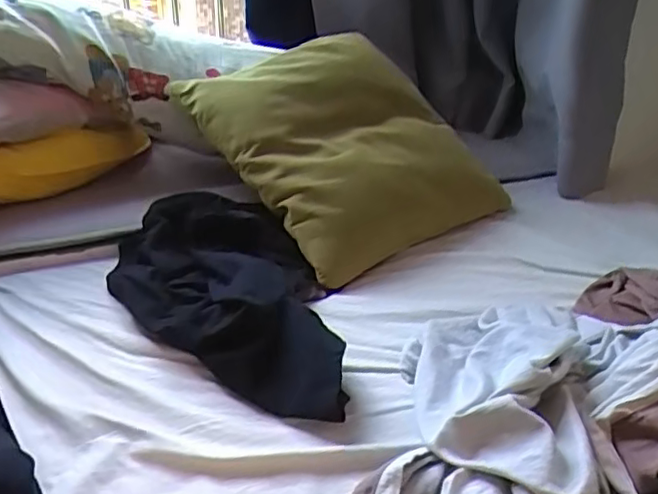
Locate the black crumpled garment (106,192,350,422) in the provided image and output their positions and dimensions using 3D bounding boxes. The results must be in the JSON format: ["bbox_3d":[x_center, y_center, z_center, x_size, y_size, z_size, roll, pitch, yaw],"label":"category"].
[{"bbox_3d":[-0.102,0.048,0.728,0.226,0.076,0.422,-15,29,-29],"label":"black crumpled garment"}]

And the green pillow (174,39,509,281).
[{"bbox_3d":[0.030,-0.174,0.955,0.381,0.095,0.386,-24,60,-29],"label":"green pillow"}]

